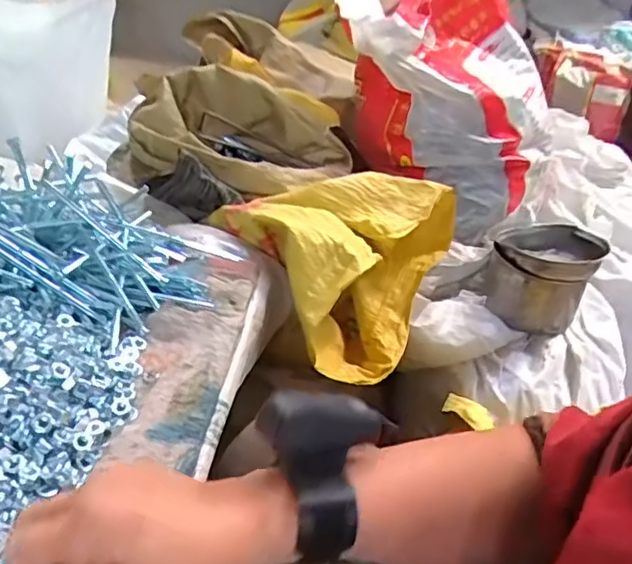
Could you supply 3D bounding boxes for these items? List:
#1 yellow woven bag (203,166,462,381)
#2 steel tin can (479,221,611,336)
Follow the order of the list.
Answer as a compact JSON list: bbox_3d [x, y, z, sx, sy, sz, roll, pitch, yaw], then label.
[{"bbox_3d":[0.061,-0.017,0.746,0.281,0.187,0.208,-16,38,-30],"label":"yellow woven bag"},{"bbox_3d":[0.315,-0.012,0.874,0.140,0.119,0.134,4,32,-3],"label":"steel tin can"}]

